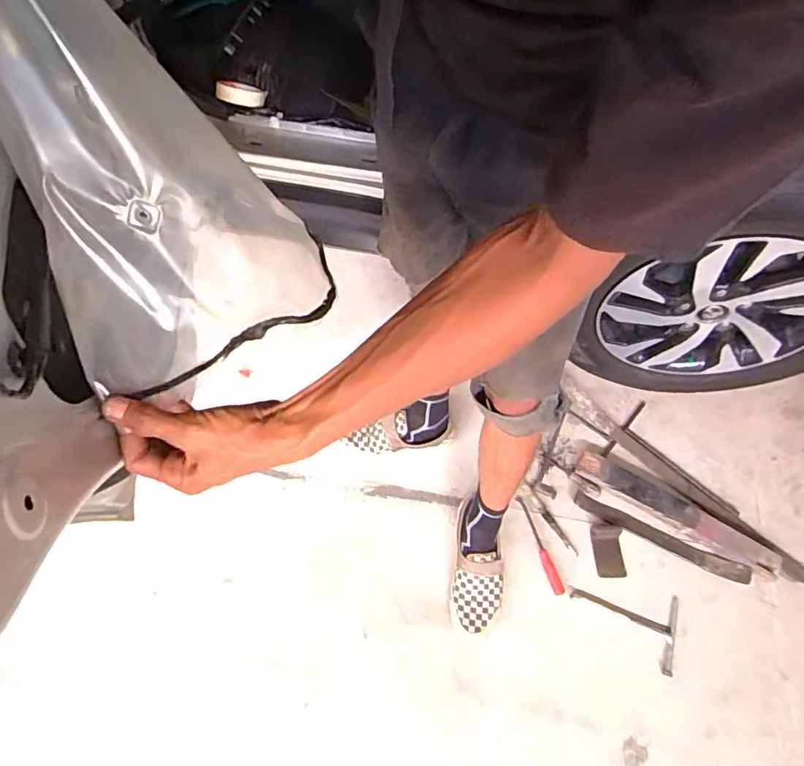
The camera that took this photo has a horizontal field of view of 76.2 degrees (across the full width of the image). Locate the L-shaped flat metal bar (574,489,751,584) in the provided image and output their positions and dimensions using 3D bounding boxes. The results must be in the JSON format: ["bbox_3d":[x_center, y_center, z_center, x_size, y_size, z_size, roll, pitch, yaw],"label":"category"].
[{"bbox_3d":[0.553,0.330,1.106,0.366,0.021,0.039,25,63,11],"label":"L-shaped flat metal bar"}]

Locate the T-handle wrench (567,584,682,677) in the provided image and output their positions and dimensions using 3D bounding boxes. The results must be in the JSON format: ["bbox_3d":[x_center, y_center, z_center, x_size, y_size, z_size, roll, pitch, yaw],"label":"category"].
[{"bbox_3d":[0.446,0.471,1.041,0.221,0.022,0.143,20,62,9],"label":"T-handle wrench"}]

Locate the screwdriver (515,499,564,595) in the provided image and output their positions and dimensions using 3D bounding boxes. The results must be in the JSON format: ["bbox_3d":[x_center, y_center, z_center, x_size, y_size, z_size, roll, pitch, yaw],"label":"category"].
[{"bbox_3d":[0.297,0.346,1.101,0.027,0.020,0.208,-14,62,-10],"label":"screwdriver"}]

